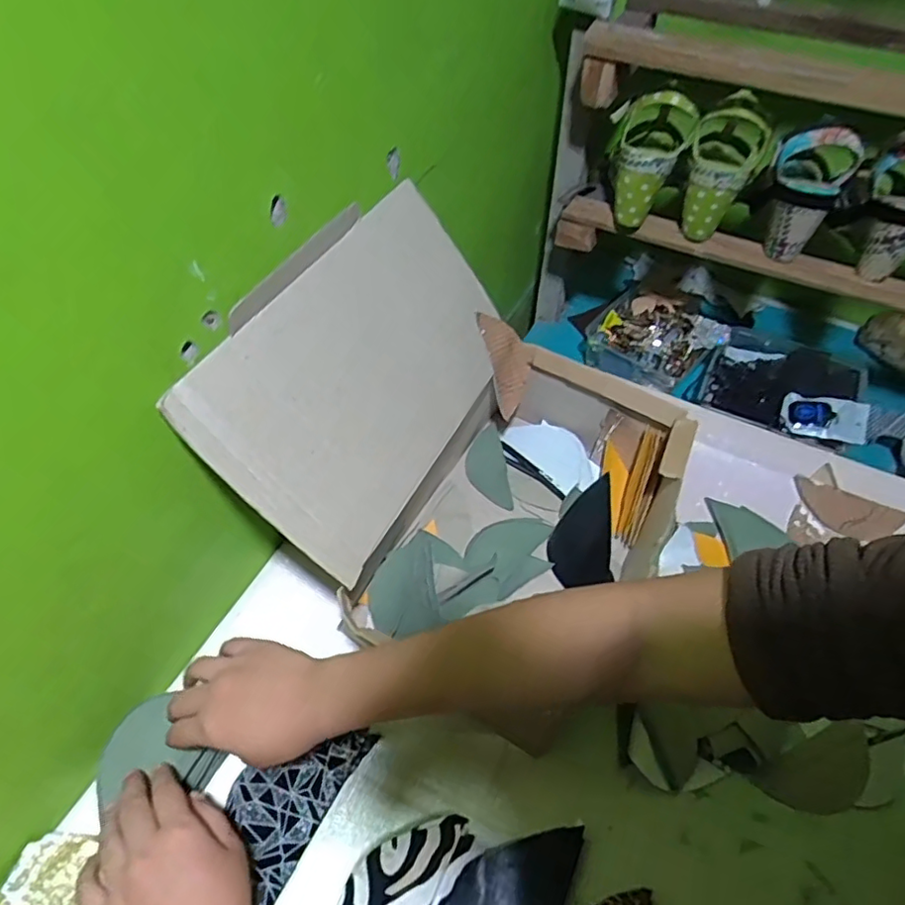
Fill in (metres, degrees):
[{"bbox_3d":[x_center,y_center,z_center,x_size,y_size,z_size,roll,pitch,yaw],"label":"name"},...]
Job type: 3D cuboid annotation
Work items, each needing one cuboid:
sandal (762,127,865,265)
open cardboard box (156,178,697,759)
[{"bbox_3d":[0.384,-0.289,0.661,0.075,0.144,0.062,28,56,19],"label":"sandal"},{"bbox_3d":[0.019,0.000,0.518,0.315,0.249,0.328,24,54,17],"label":"open cardboard box"}]

